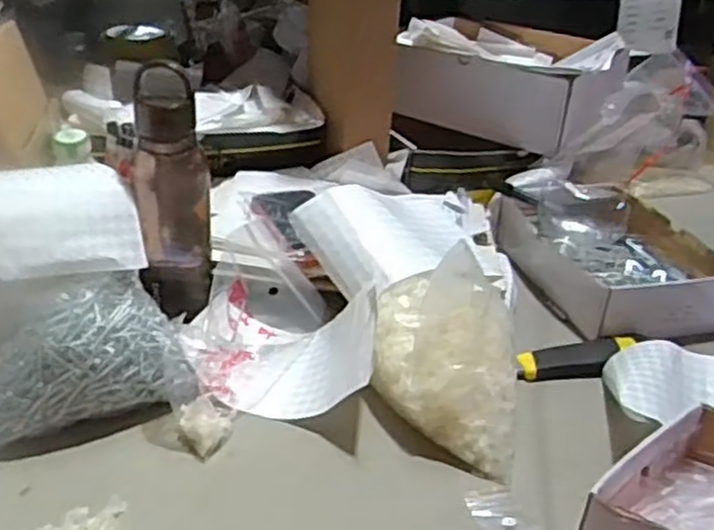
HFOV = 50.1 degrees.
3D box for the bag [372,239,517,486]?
[{"bbox_3d":[0.074,0.065,0.626,0.112,0.127,0.156,4,28,1],"label":"bag"}]

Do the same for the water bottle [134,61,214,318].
[{"bbox_3d":[-0.160,-0.054,0.661,0.065,0.192,0.059,-5,5,-16],"label":"water bottle"}]

